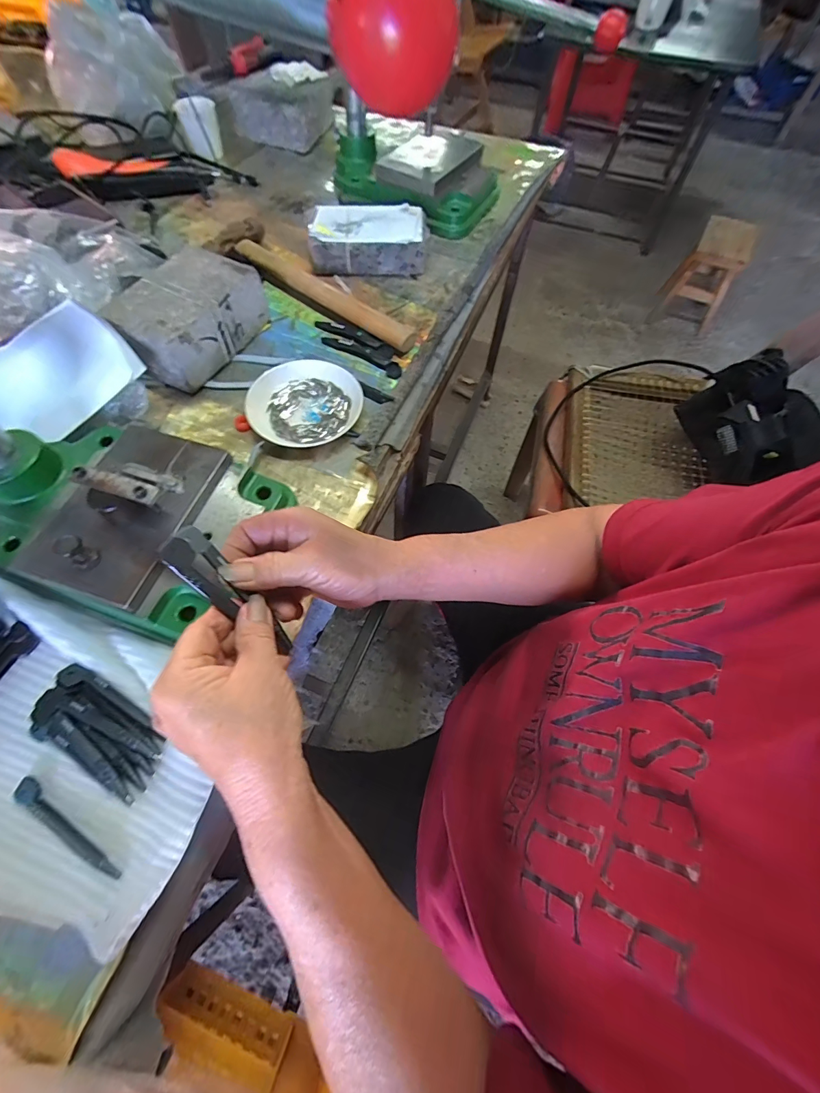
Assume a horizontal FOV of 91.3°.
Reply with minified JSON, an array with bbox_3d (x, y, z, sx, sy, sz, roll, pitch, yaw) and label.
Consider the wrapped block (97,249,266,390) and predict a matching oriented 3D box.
[{"bbox_3d":[-0.246,-0.257,0.452,0.095,0.065,0.151,25,65,10],"label":"wrapped block"}]

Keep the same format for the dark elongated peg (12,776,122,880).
[{"bbox_3d":[-0.228,0.187,0.264,0.098,0.006,0.012,30,66,13],"label":"dark elongated peg"}]

